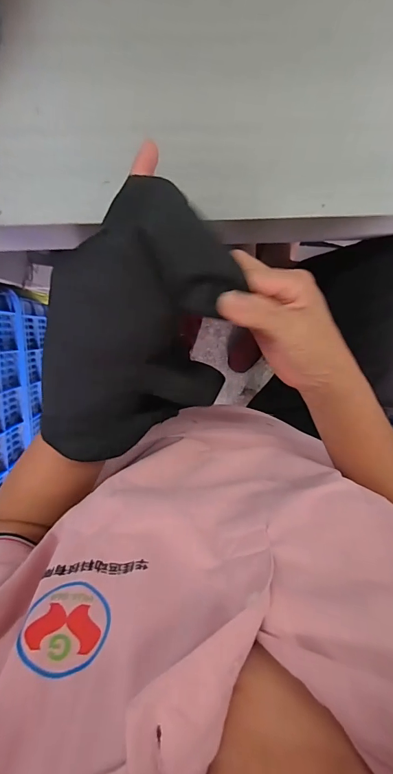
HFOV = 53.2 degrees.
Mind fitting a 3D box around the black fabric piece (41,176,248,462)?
[{"bbox_3d":[-0.046,-0.040,0.293,0.135,0.068,0.209,9,98,-3],"label":"black fabric piece"}]

